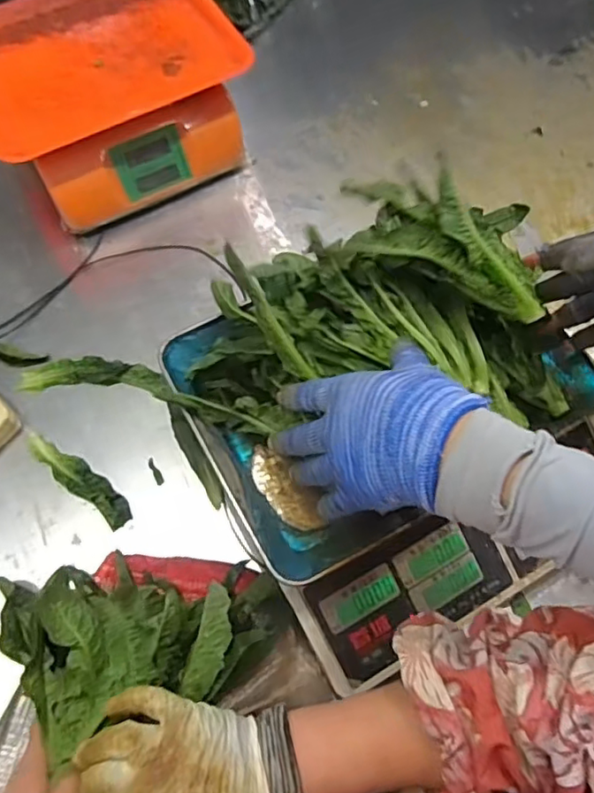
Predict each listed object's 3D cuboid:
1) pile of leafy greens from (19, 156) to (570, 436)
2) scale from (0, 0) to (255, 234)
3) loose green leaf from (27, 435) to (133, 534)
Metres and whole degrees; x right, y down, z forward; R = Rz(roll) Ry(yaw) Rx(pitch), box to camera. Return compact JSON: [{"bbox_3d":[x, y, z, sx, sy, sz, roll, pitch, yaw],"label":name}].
[{"bbox_3d":[0.061,-0.065,0.460,0.300,0.115,0.160,-1,68,-3],"label":"pile of leafy greens"},{"bbox_3d":[-0.224,-0.358,0.693,0.286,0.125,0.259,-28,72,-13],"label":"scale"},{"bbox_3d":[-0.214,0.080,0.571,0.130,0.009,0.029,36,71,12],"label":"loose green leaf"}]

